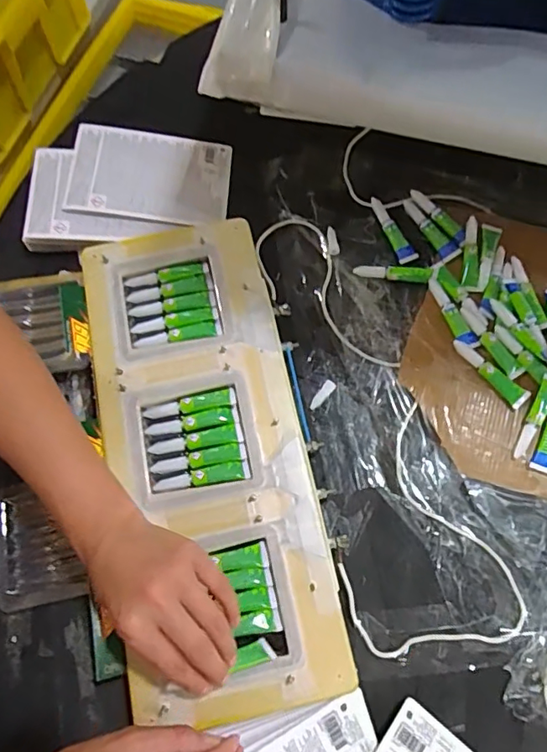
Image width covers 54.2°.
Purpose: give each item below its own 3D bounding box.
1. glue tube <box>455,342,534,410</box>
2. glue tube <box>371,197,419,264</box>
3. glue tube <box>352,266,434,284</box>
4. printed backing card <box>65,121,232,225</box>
[{"bbox_3d":[0.201,-0.003,0.499,0.081,0.011,0.019,43,78,15],"label":"glue tube"},{"bbox_3d":[0.127,-0.156,0.566,0.019,0.007,0.083,-20,71,-4],"label":"glue tube"},{"bbox_3d":[0.121,-0.106,0.544,0.076,0.012,0.013,10,72,6],"label":"glue tube"},{"bbox_3d":[-0.134,-0.219,0.584,0.168,0.011,0.119,6,67,-6],"label":"printed backing card"}]

